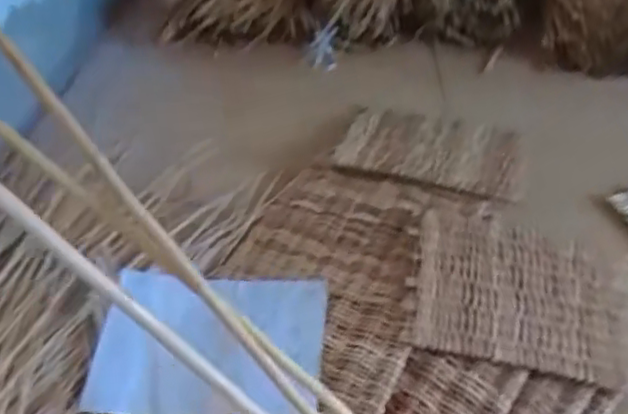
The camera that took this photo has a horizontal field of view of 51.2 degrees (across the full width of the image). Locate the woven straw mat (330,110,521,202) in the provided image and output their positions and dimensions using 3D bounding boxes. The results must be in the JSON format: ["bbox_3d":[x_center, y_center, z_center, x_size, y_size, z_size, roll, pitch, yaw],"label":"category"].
[{"bbox_3d":[0.212,-0.108,1.183,0.312,0.031,0.218,12,38,17],"label":"woven straw mat"}]

